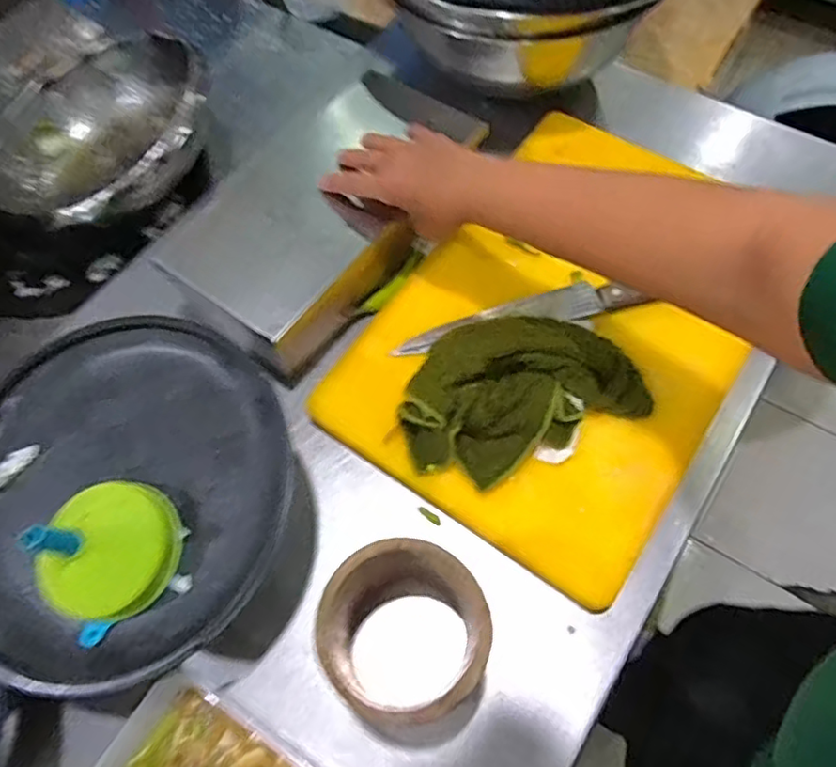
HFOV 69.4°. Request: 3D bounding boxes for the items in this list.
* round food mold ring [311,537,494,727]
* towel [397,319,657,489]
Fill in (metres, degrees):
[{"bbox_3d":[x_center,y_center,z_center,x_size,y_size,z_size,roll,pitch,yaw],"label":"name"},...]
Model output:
[{"bbox_3d":[-0.004,0.167,0.407,0.092,0.131,0.093,-1,64,2],"label":"round food mold ring"},{"bbox_3d":[0.082,-0.002,0.501,0.203,0.068,0.127,-23,65,-9],"label":"towel"}]

